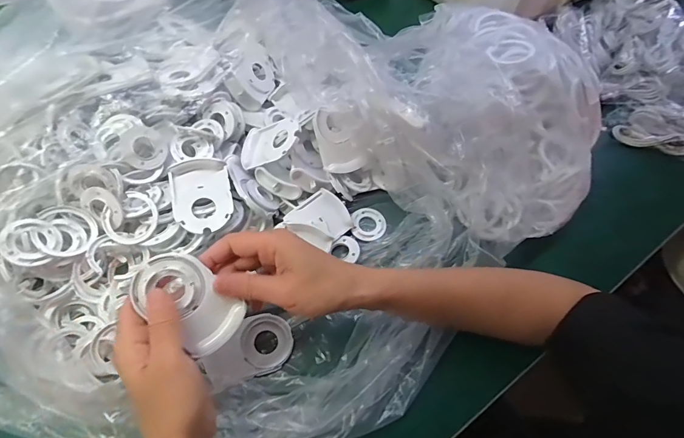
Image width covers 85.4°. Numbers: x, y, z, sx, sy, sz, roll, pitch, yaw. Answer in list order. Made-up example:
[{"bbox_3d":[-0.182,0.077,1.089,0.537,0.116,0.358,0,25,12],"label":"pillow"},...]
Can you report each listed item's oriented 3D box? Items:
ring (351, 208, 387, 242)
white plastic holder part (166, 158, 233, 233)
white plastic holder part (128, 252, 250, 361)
[{"bbox_3d":[0.033,0.006,0.452,0.042,0.006,0.044,1,61,-3],"label":"ring"},{"bbox_3d":[-0.146,-0.023,0.391,0.057,0.030,0.077,-12,62,-10],"label":"white plastic holder part"},{"bbox_3d":[-0.119,0.063,0.289,0.051,0.013,0.084,-45,101,-11],"label":"white plastic holder part"}]

